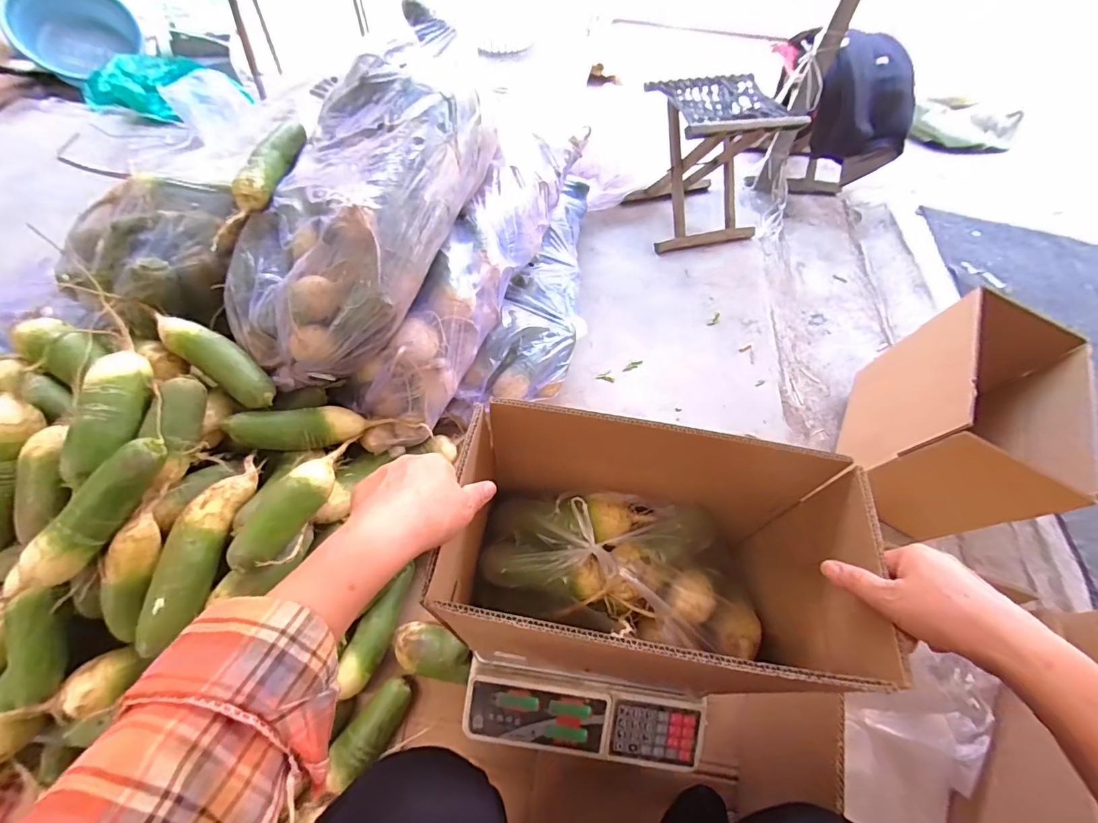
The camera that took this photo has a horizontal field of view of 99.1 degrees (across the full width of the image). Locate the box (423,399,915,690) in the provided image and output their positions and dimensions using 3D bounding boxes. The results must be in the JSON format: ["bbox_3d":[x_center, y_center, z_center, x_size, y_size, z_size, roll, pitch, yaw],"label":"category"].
[{"bbox_3d":[0.095,0.149,0.467,0.349,0.219,0.184,9,58,2],"label":"box"}]

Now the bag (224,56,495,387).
[{"bbox_3d":[-0.300,-0.312,0.721,0.300,0.213,0.520,20,59,9],"label":"bag"}]

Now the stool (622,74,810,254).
[{"bbox_3d":[0.400,-0.627,1.200,0.326,0.317,0.268,-19,61,-15],"label":"stool"}]

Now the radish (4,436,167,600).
[{"bbox_3d":[-0.514,0.117,0.523,0.047,0.044,0.204,33,80,17],"label":"radish"}]

